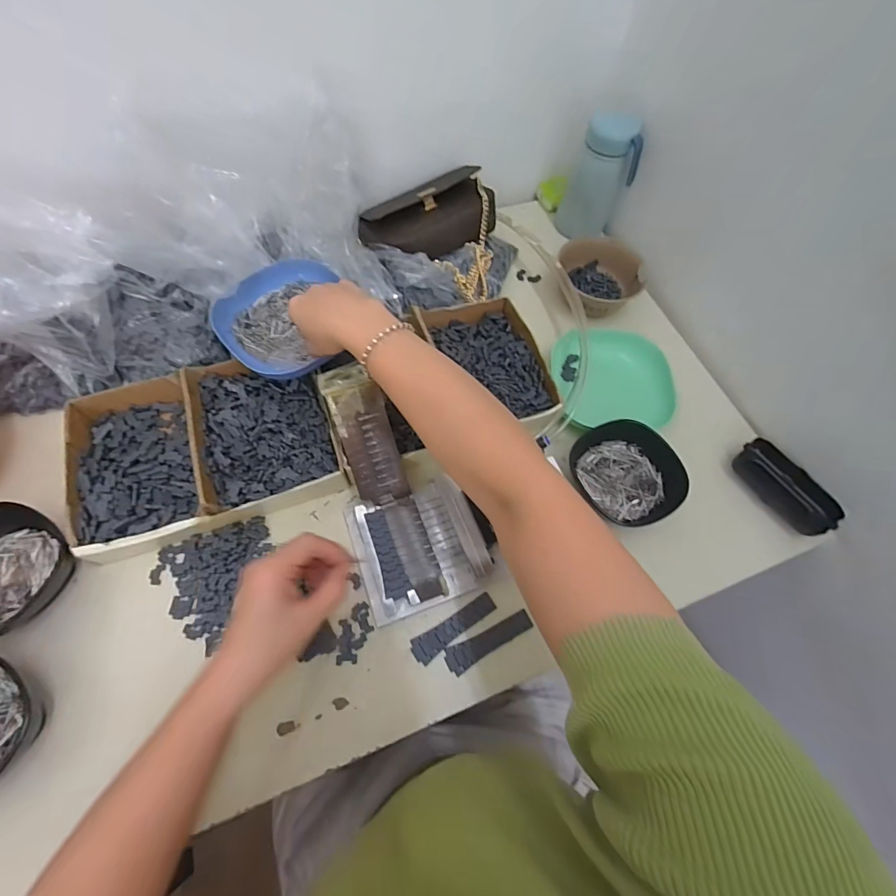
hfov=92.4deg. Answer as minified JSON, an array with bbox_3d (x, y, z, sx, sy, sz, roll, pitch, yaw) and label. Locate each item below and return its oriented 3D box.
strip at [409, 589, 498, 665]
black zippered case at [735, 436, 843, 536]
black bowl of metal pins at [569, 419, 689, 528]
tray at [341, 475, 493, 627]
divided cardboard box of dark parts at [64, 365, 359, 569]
[{"bbox_3d":[0.006,0.168,0.401,0.086,0.004,0.023,-28,69,-16],"label":"strip"},{"bbox_3d":[0.373,0.044,0.480,0.044,0.036,0.114,-23,68,-14],"label":"black zippered case"},{"bbox_3d":[0.187,0.025,0.445,0.095,0.034,0.111,-32,70,-17],"label":"black bowl of metal pins"},{"bbox_3d":[-0.029,0.094,0.418,0.116,0.033,0.114,-18,66,-12],"label":"tray"},{"bbox_3d":[-0.242,-0.004,0.436,0.241,0.058,0.180,-16,66,-11],"label":"divided cardboard box of dark parts"}]

